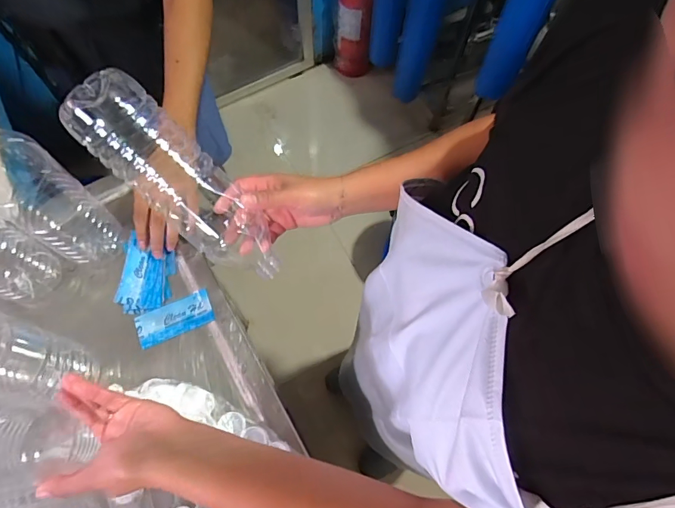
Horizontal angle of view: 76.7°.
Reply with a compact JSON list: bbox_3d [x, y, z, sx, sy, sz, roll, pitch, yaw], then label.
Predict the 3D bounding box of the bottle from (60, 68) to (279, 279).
[{"bbox_3d":[-0.159,-0.069,0.449,0.080,0.077,0.247,-48,112,-18],"label":"bottle"}]

